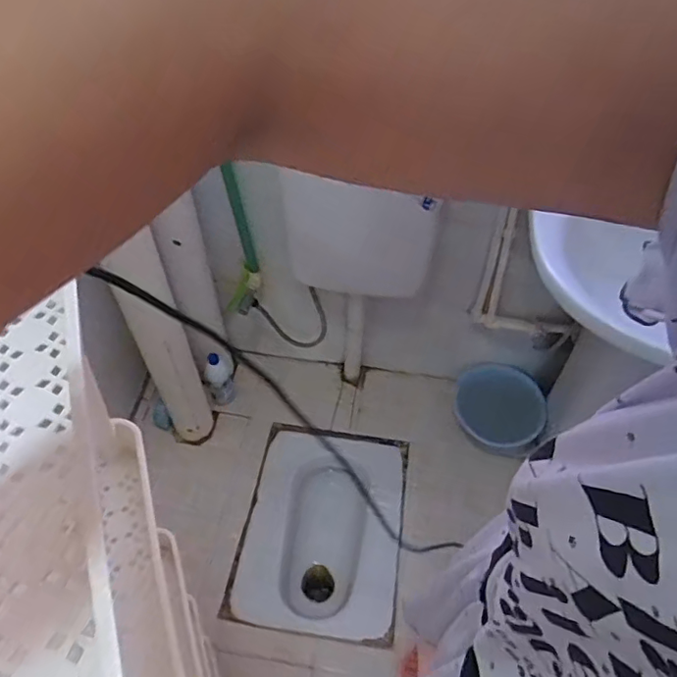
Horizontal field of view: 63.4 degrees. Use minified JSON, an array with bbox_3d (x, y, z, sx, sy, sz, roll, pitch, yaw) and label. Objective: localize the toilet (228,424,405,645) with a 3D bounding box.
[{"bbox_3d":[-0.045,0.562,1.568,0.422,0.202,0.530,8,52,5],"label":"toilet"}]

